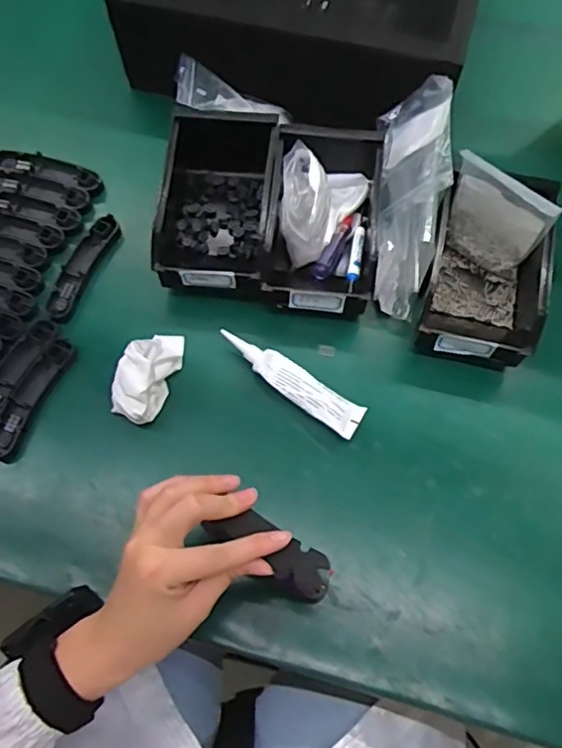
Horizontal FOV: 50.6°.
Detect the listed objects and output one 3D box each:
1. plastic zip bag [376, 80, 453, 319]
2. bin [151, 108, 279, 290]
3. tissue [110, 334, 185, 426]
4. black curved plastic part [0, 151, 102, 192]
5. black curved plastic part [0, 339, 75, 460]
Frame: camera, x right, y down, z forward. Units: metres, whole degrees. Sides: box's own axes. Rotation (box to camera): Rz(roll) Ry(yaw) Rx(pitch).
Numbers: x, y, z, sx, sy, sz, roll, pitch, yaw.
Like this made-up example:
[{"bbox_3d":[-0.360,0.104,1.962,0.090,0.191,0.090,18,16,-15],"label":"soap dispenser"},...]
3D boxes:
[{"bbox_3d":[0.123,-0.173,0.562,0.055,0.098,0.229,6,85,4],"label":"plastic zip bag"},{"bbox_3d":[-0.058,-0.173,0.595,0.111,0.080,0.188,3,69,3],"label":"bin"},{"bbox_3d":[-0.121,-0.006,0.535,0.043,0.051,0.097,21,71,9],"label":"tissue"},{"bbox_3d":[-0.252,-0.220,0.642,0.119,0.021,0.026,18,70,8],"label":"black curved plastic part"},{"bbox_3d":[-0.230,0.020,0.545,0.028,0.014,0.121,23,71,10],"label":"black curved plastic part"}]

